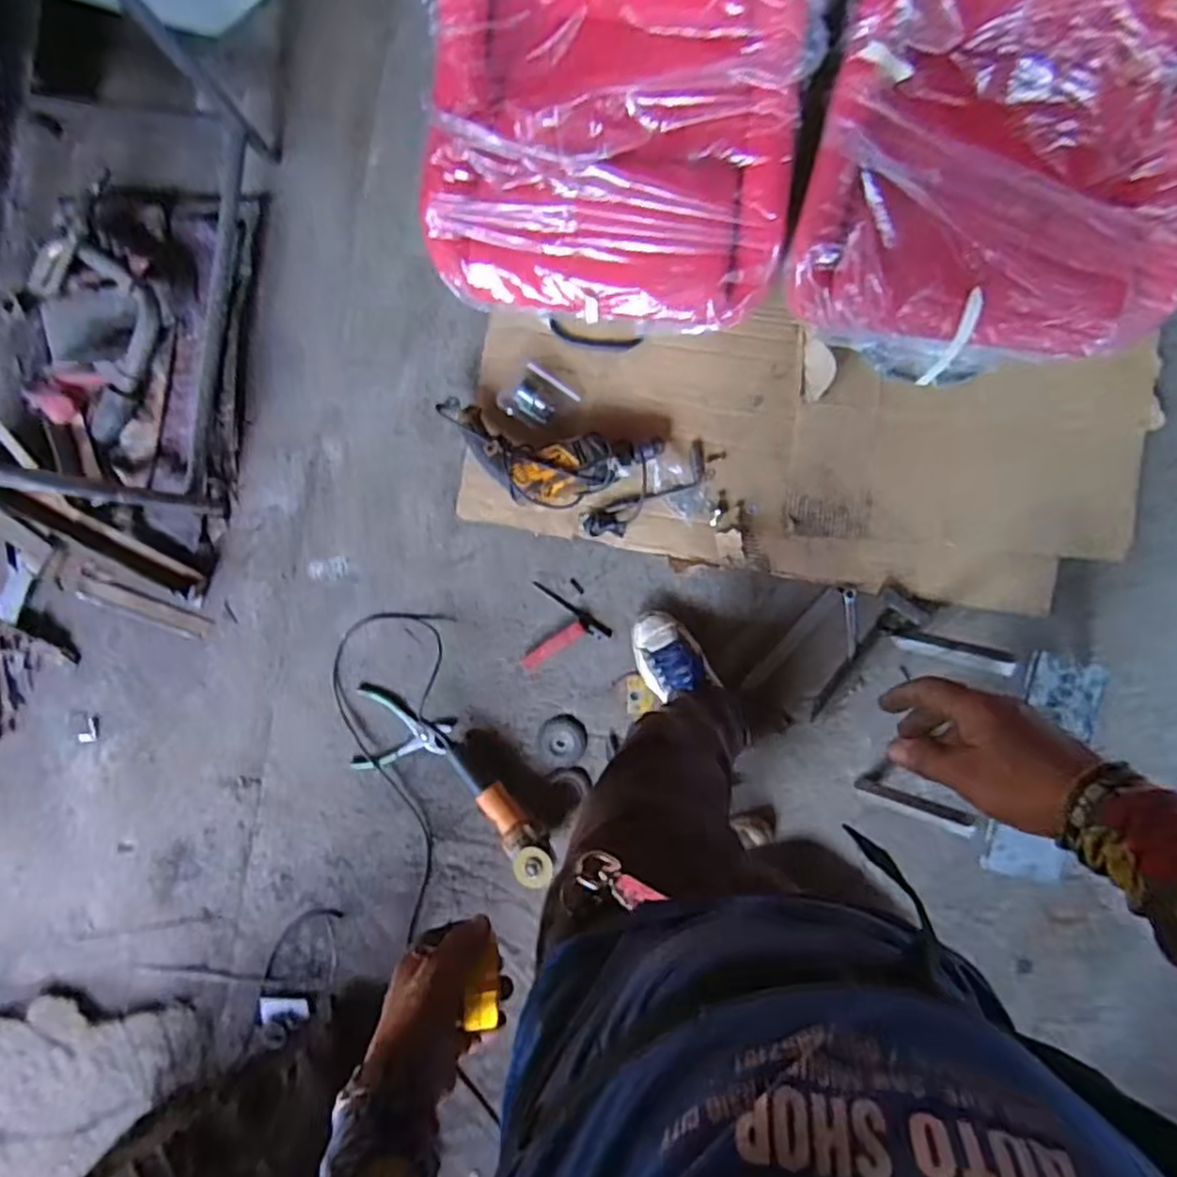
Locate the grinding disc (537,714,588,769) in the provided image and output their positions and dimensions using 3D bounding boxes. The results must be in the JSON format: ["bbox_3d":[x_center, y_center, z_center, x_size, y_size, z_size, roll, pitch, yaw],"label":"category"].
[{"bbox_3d":[-0.047,0.264,1.230,0.081,0.007,0.089,0,90,5],"label":"grinding disc"}]

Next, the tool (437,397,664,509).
[{"bbox_3d":[-0.076,-0.212,1.200,0.363,0.081,0.142,12,91,5],"label":"tool"}]

